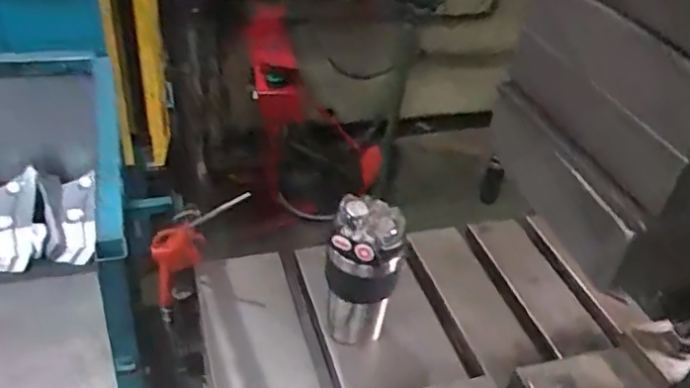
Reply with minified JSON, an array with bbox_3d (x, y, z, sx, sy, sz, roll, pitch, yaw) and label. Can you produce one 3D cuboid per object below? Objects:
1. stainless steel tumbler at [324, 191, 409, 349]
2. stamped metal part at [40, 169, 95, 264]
[{"bbox_3d":[0.018,0.094,0.687,0.082,0.186,0.065,11,37,4],"label":"stainless steel tumbler"},{"bbox_3d":[-0.564,0.053,1.245,0.098,0.048,0.184,-4,78,-15],"label":"stamped metal part"}]

